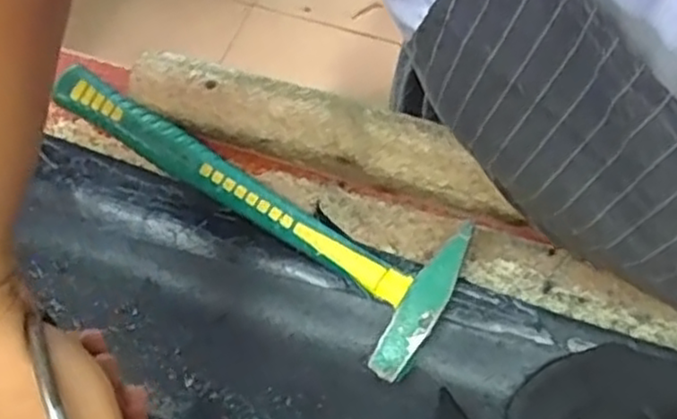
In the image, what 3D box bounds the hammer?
[{"bbox_3d":[-0.045,-0.011,0.454,0.270,0.038,0.092,35,70,19],"label":"hammer"}]

